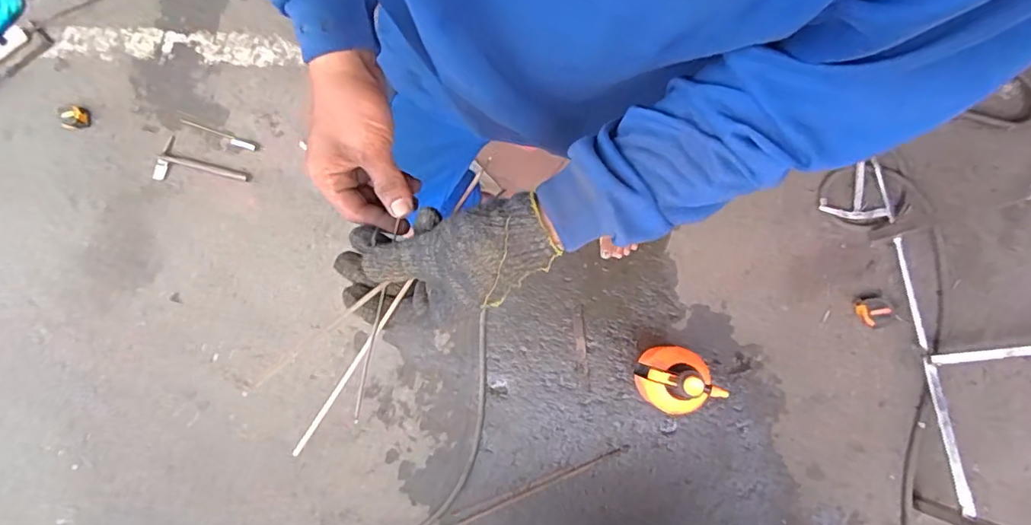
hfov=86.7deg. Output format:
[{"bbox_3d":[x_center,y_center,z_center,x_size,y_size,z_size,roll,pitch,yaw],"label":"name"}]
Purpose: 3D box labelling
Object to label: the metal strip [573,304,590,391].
[{"bbox_3d":[0.161,0.204,1.318,0.027,0.010,0.194,-6,79,0],"label":"metal strip"}]

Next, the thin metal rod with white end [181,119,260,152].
[{"bbox_3d":[-0.791,-0.342,1.458,0.234,0.011,0.022,21,80,5],"label":"thin metal rod with white end"}]

